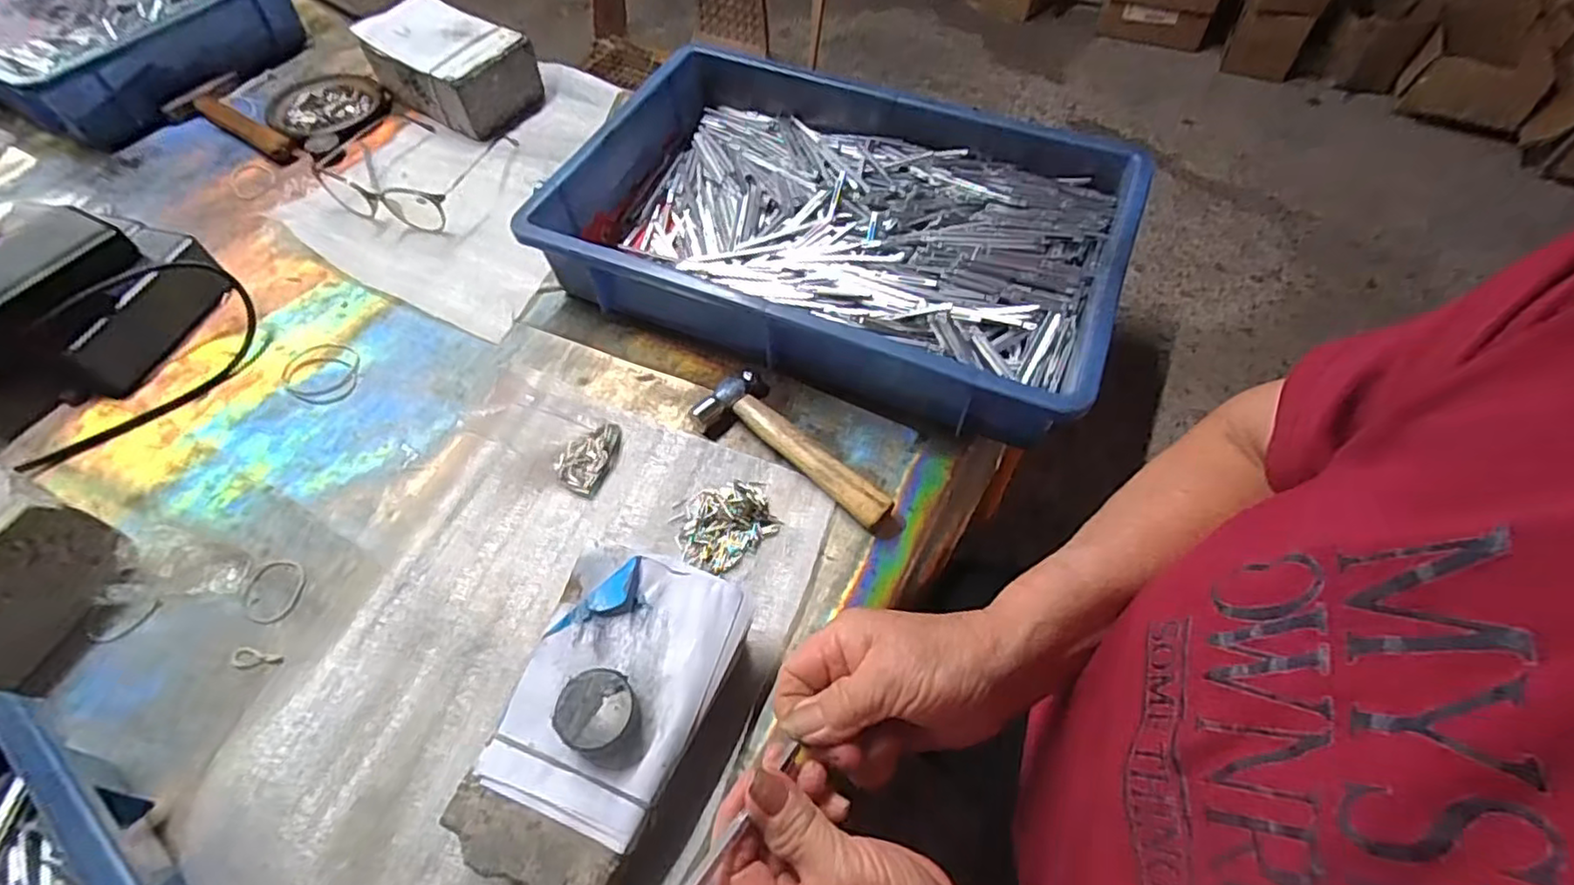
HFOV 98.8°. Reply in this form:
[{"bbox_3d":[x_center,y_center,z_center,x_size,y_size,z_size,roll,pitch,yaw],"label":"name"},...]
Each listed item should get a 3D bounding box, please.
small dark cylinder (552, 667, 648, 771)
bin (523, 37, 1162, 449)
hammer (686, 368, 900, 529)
[{"bbox_3d":[-0.093,0.139,0.337,0.037,0.022,0.044,-17,58,-9],"label":"small dark cylinder"},{"bbox_3d":[0.045,-0.178,0.554,0.423,0.080,0.279,20,60,14],"label":"bin"},{"bbox_3d":[0.008,0.003,0.479,0.156,0.019,0.052,32,63,20],"label":"hammer"}]

